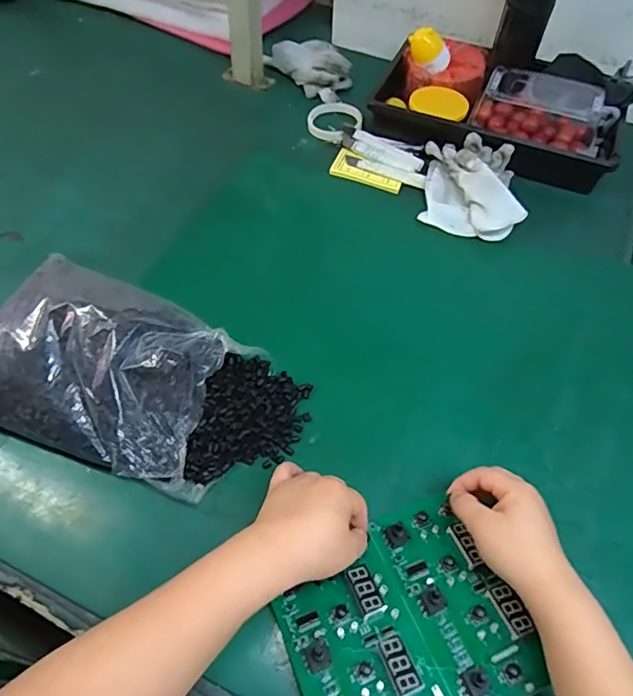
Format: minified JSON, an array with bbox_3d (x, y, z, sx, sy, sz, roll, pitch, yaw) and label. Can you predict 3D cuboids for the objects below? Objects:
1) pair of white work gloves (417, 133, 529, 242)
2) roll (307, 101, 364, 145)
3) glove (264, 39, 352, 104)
[{"bbox_3d":[0.220,-0.226,0.732,0.143,0.048,0.164,13,55,7],"label":"pair of white work gloves"},{"bbox_3d":[0.025,-0.364,0.837,0.085,0.021,0.098,-37,64,-24],"label":"roll"},{"bbox_3d":[-0.005,-0.491,0.905,0.154,0.047,0.101,38,62,22],"label":"glove"}]

